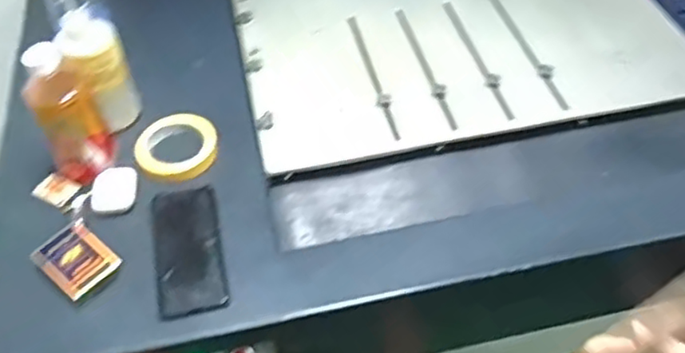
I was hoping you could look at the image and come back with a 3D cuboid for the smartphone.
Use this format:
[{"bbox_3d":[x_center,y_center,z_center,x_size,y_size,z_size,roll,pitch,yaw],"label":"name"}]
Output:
[{"bbox_3d":[-0.176,0.082,0.725,0.074,0.014,0.167,-12,50,-8],"label":"smartphone"}]

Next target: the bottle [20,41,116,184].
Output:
[{"bbox_3d":[-0.323,-0.073,0.747,0.074,0.172,0.063,-27,54,-20],"label":"bottle"}]

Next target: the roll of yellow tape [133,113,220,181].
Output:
[{"bbox_3d":[-0.213,-0.039,0.818,0.104,0.014,0.105,-1,50,1],"label":"roll of yellow tape"}]

